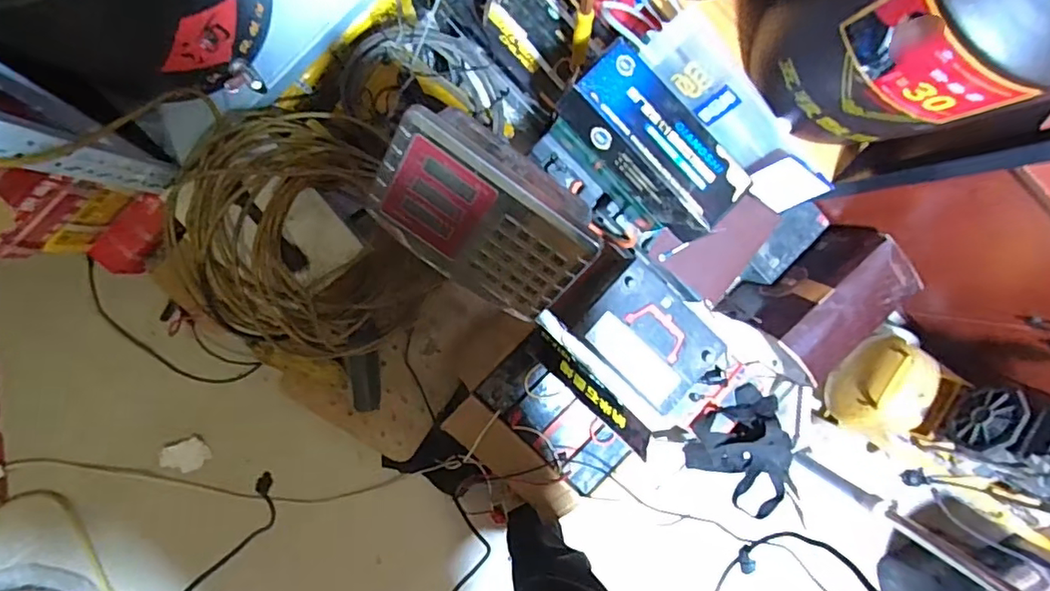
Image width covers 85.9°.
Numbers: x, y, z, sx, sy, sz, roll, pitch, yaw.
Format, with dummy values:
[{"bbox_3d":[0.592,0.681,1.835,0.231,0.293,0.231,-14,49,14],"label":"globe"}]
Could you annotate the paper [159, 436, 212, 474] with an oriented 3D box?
[{"bbox_3d":[-0.744,0.353,1.236,0.097,0.014,0.068,-20,97,-4],"label":"paper"}]

